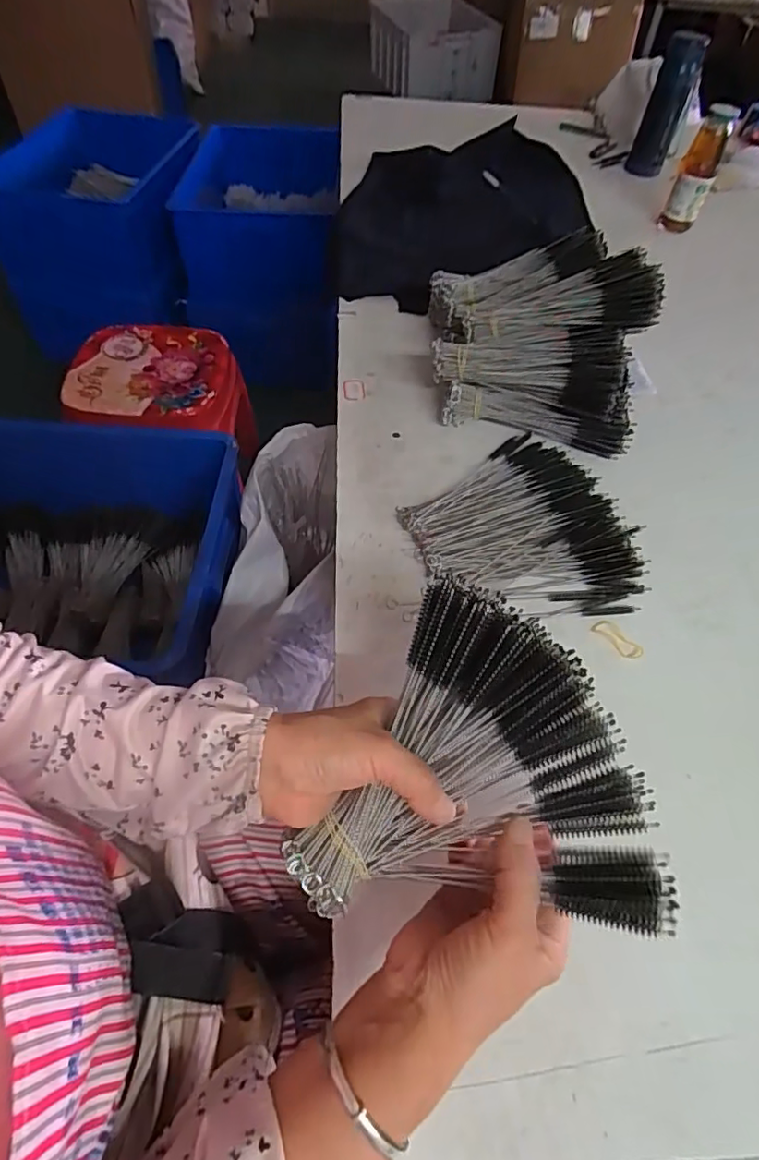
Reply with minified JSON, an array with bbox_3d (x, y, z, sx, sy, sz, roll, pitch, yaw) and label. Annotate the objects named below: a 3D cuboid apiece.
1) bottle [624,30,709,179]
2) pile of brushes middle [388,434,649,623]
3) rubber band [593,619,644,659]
[{"bbox_3d":[0.512,-0.847,1.015,0.068,0.192,0.056,19,55,10],"label":"bottle"},{"bbox_3d":[0.130,-0.063,0.554,0.216,0.026,0.213,0,54,-2],"label":"pile of brushes middle"},{"bbox_3d":[0.206,0.051,0.490,0.019,0.004,0.045,-40,62,-18],"label":"rubber band"}]

